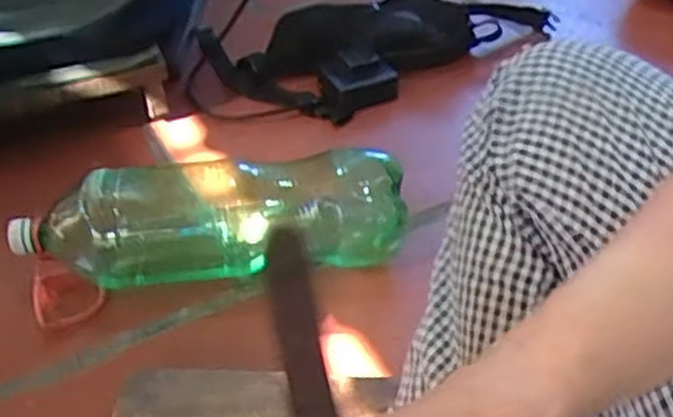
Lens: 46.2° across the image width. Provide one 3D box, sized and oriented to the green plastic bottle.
[{"bbox_3d":[-0.110,0.002,0.691,0.328,0.092,0.088,-6,39,-2],"label":"green plastic bottle"}]

